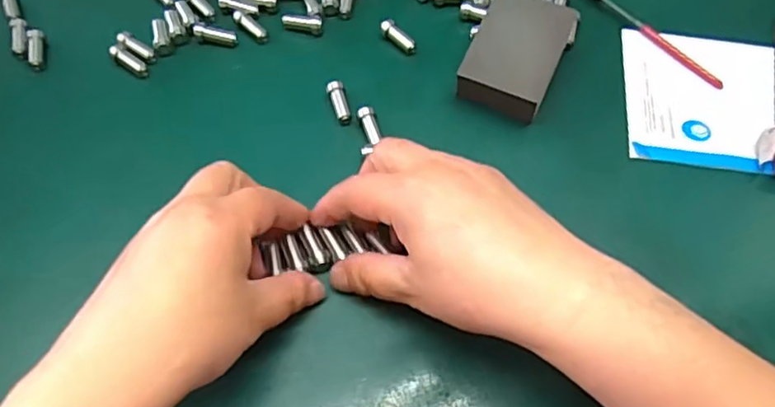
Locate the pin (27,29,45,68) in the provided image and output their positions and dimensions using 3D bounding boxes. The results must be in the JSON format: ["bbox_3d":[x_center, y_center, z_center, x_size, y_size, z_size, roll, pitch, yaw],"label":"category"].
[{"bbox_3d":[-0.219,-0.097,0.397,0.009,0.006,0.029,-10,59,-8],"label":"pin"}]

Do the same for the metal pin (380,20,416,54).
[{"bbox_3d":[0.007,-0.108,0.410,0.027,0.010,0.008,42,66,8],"label":"metal pin"}]

